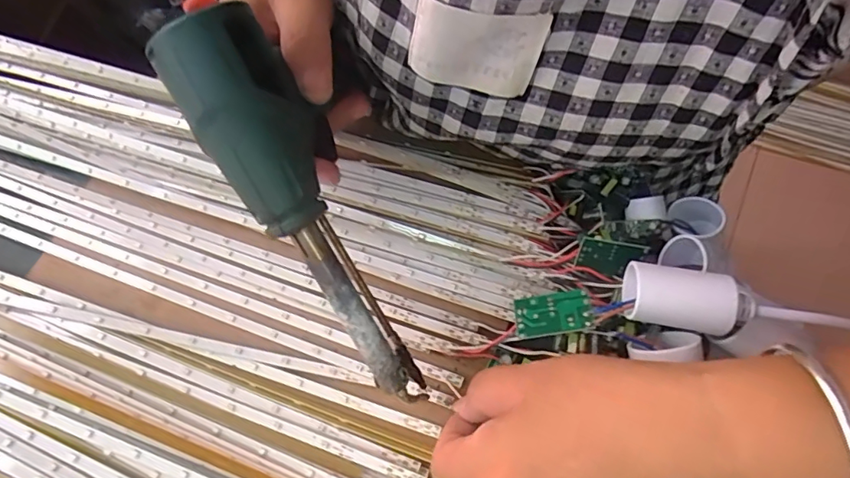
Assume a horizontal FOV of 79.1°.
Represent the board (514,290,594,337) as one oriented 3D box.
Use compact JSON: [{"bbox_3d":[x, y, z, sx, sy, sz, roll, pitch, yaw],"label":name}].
[{"bbox_3d":[0.060,0.036,0.245,0.035,0.006,0.020,-13,55,15],"label":"board"}]

